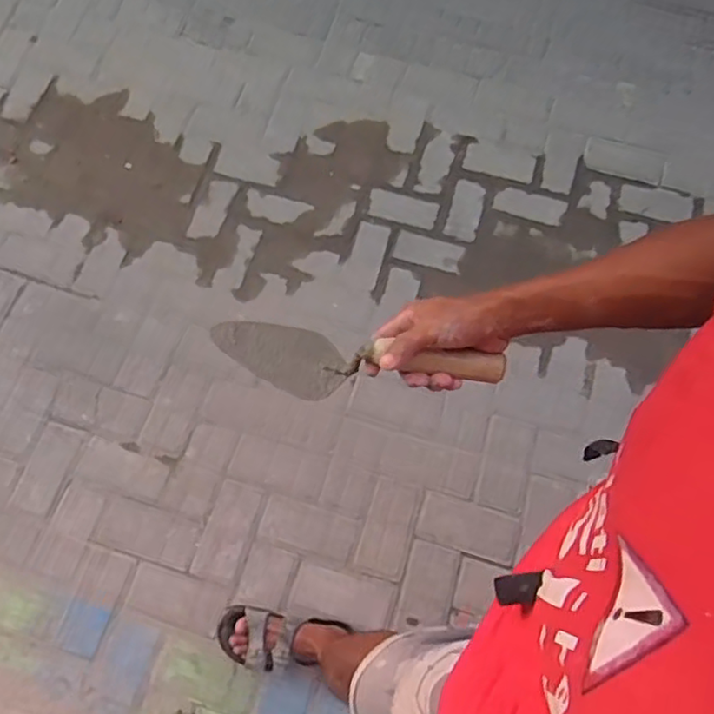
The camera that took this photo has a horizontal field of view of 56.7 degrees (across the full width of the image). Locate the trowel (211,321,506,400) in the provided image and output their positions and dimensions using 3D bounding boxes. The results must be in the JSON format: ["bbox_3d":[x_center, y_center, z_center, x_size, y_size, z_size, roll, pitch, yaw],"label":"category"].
[{"bbox_3d":[0.000,0.004,0.622,0.261,0.045,0.071,4,66,7],"label":"trowel"}]

